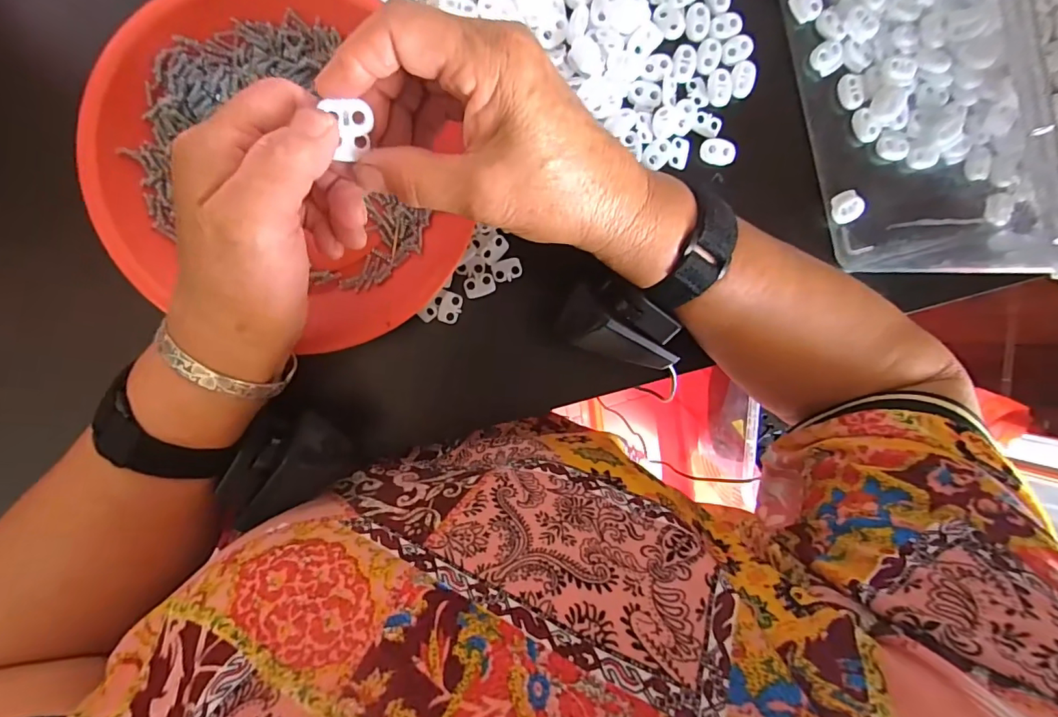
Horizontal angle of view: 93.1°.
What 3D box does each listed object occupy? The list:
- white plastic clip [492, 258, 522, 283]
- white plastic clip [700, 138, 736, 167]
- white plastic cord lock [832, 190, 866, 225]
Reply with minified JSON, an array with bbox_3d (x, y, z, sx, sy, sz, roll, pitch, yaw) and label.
[{"bbox_3d":[-0.013,-0.055,0.310,0.019,0.004,0.013,-15,94,-8],"label":"white plastic clip"},{"bbox_3d":[0.121,-0.133,0.322,0.021,0.005,0.017,-4,92,-9],"label":"white plastic clip"},{"bbox_3d":[0.212,-0.101,0.333,0.018,0.008,0.020,-18,94,-8],"label":"white plastic cord lock"}]

